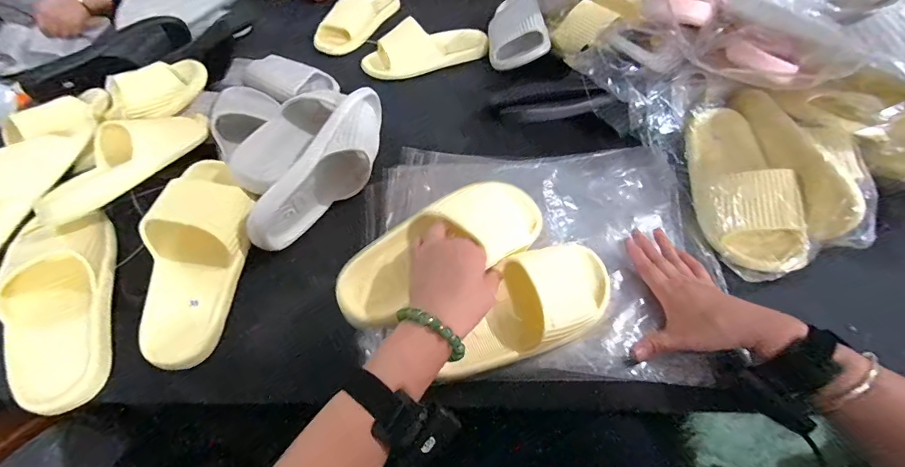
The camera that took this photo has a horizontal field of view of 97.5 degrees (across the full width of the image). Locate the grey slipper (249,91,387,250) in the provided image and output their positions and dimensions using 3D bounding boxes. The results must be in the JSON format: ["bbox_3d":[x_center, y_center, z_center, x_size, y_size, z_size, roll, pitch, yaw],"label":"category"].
[{"bbox_3d":[-0.154,-0.087,0.530,0.073,0.093,0.269,19,56,15],"label":"grey slipper"}]

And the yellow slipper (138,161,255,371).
[{"bbox_3d":[-0.299,0.020,0.468,0.096,0.074,0.260,-2,73,0],"label":"yellow slipper"}]

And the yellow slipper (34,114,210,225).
[{"bbox_3d":[-0.426,-0.105,0.510,0.084,0.061,0.215,27,59,20],"label":"yellow slipper"}]

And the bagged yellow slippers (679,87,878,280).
[{"bbox_3d":[0.394,-0.075,0.510,0.138,0.095,0.258,-2,54,0],"label":"bagged yellow slippers"}]

